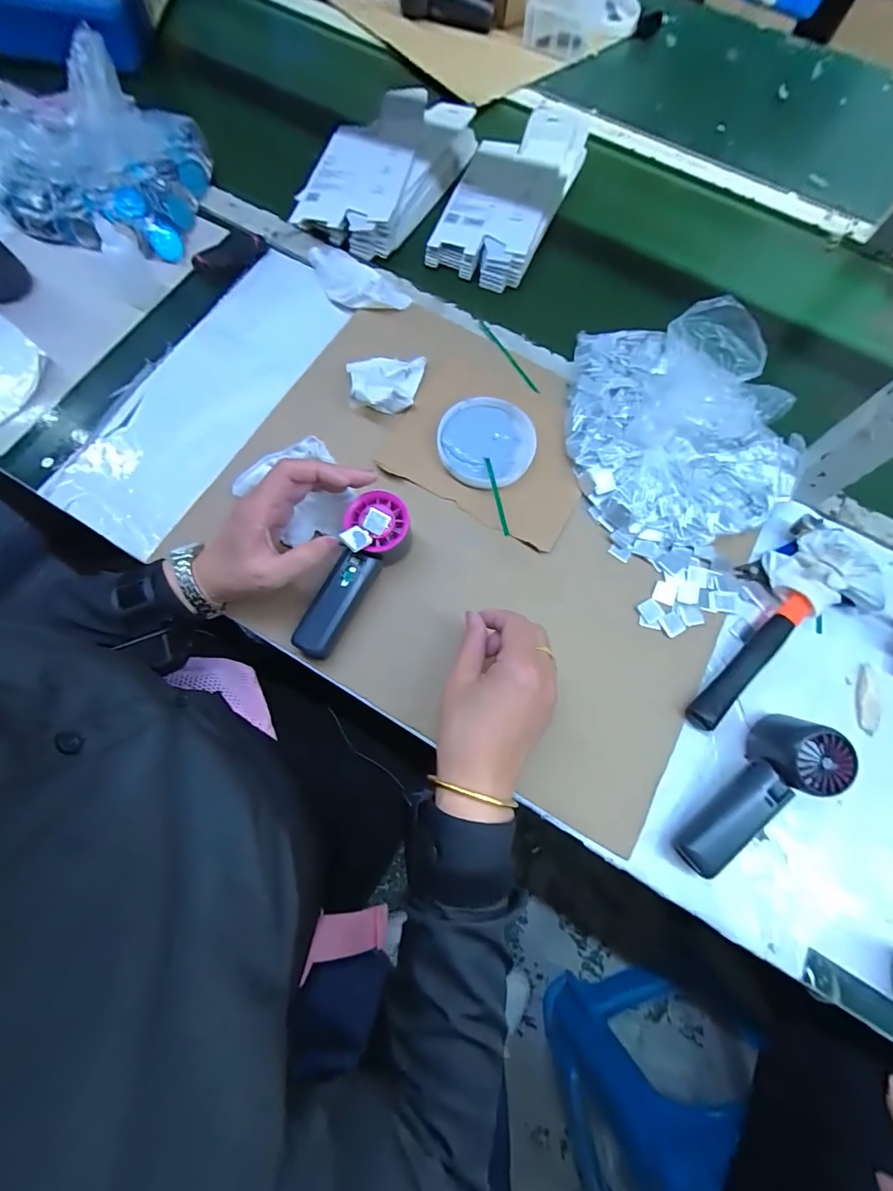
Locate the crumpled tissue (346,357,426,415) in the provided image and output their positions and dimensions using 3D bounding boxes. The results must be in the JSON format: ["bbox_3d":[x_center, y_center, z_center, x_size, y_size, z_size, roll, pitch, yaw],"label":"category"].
[{"bbox_3d":[-0.061,-0.231,0.491,0.081,0.032,0.068,-10,73,-7],"label":"crumpled tissue"}]

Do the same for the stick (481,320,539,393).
[{"bbox_3d":[0.073,-0.275,0.527,0.008,0.004,0.122,-28,75,-12],"label":"stick"}]

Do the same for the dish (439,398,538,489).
[{"bbox_3d":[0.042,-0.159,0.478,0.099,0.018,0.102,1,72,-3],"label":"dish"}]

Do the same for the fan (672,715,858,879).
[{"bbox_3d":[0.253,0.166,0.367,0.150,0.048,0.054,-44,79,-10],"label":"fan"}]

